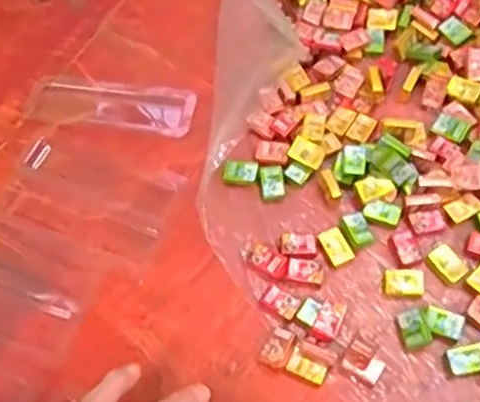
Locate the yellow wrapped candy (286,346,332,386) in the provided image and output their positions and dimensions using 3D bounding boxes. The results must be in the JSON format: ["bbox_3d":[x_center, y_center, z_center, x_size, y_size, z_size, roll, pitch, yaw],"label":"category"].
[{"bbox_3d":[0.044,0.107,0.393,0.026,0.011,0.016,23,66,15],"label":"yellow wrapped candy"}]

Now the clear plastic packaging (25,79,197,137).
[{"bbox_3d":[-0.107,-0.079,0.506,0.139,0.006,0.043,7,62,8],"label":"clear plastic packaging"}]

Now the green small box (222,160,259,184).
[{"bbox_3d":[0.000,-0.022,0.463,0.026,0.007,0.015,1,62,5],"label":"green small box"}]

